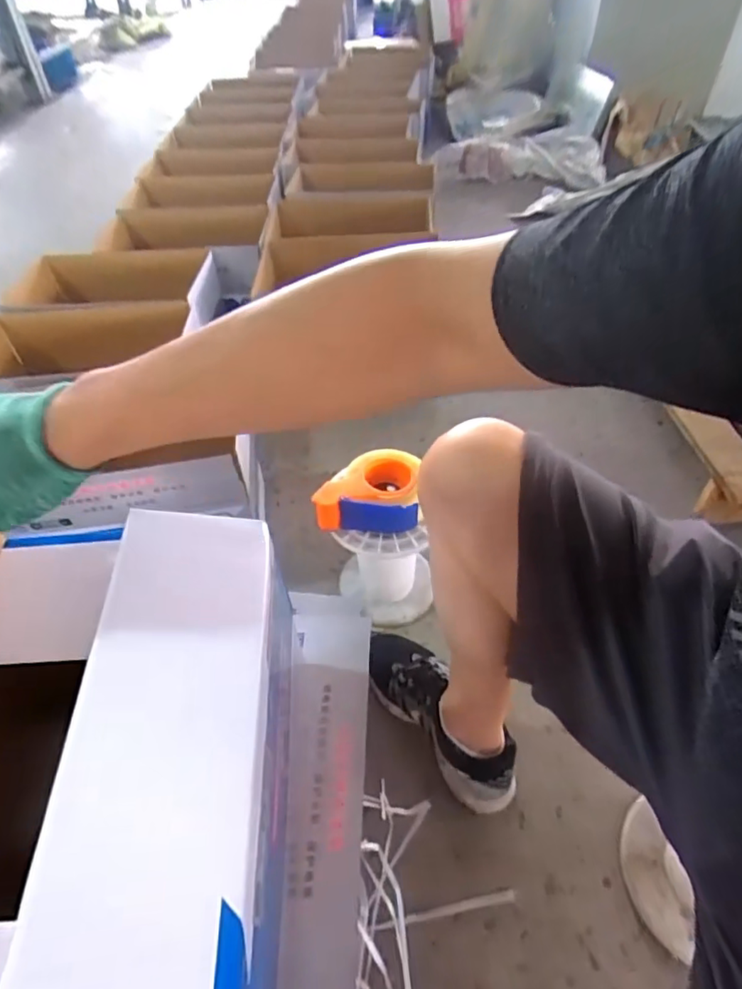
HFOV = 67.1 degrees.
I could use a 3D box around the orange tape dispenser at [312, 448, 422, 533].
[{"bbox_3d":[-0.003,-0.010,0.831,0.143,0.073,0.115,0,45,4],"label":"orange tape dispenser"}]

